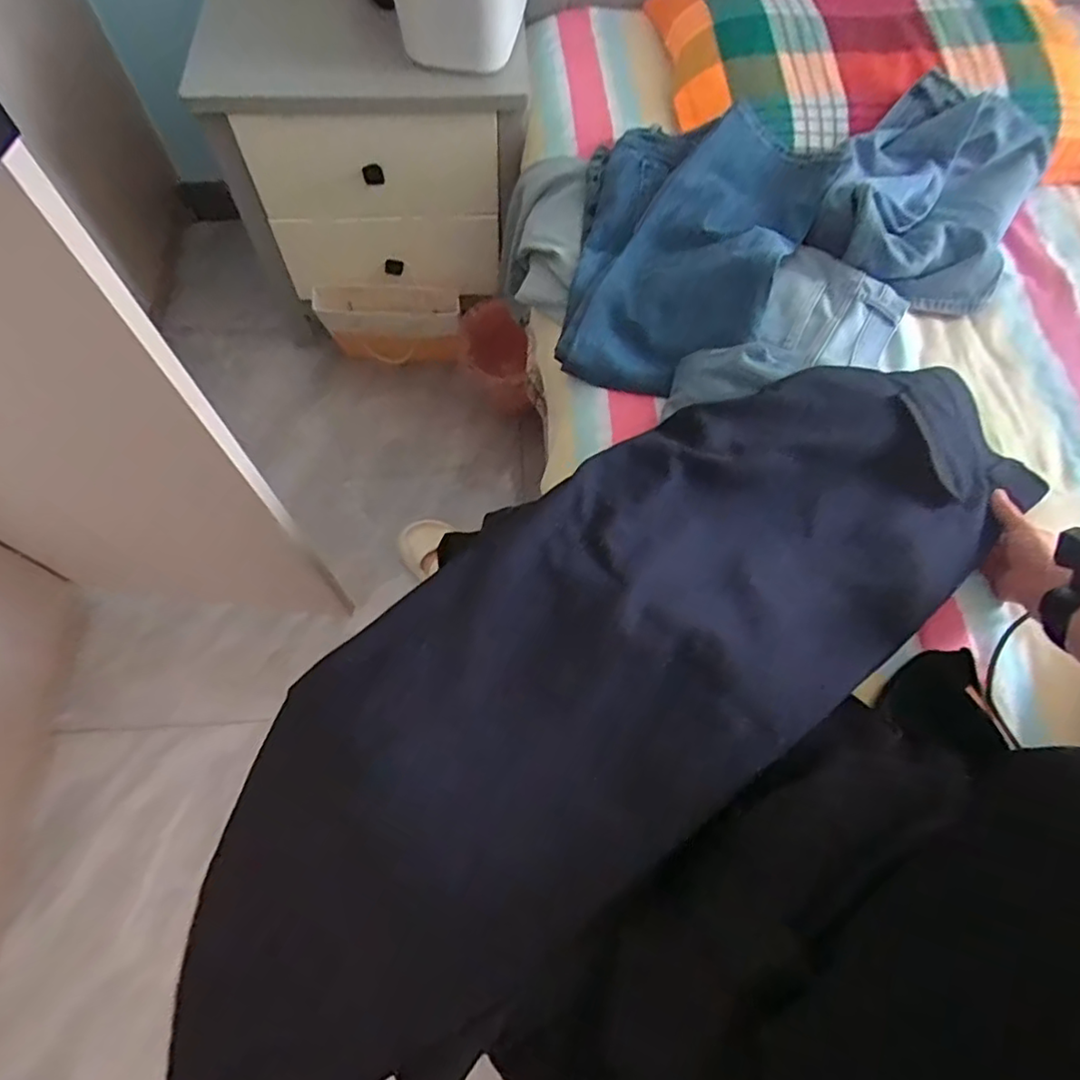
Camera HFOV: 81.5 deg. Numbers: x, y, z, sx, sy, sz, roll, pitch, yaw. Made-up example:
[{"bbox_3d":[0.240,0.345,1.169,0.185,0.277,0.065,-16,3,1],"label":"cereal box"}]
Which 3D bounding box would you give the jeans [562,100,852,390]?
[{"bbox_3d":[0.169,-0.379,0.778,0.279,0.084,0.462,28,67,10],"label":"jeans"}]

